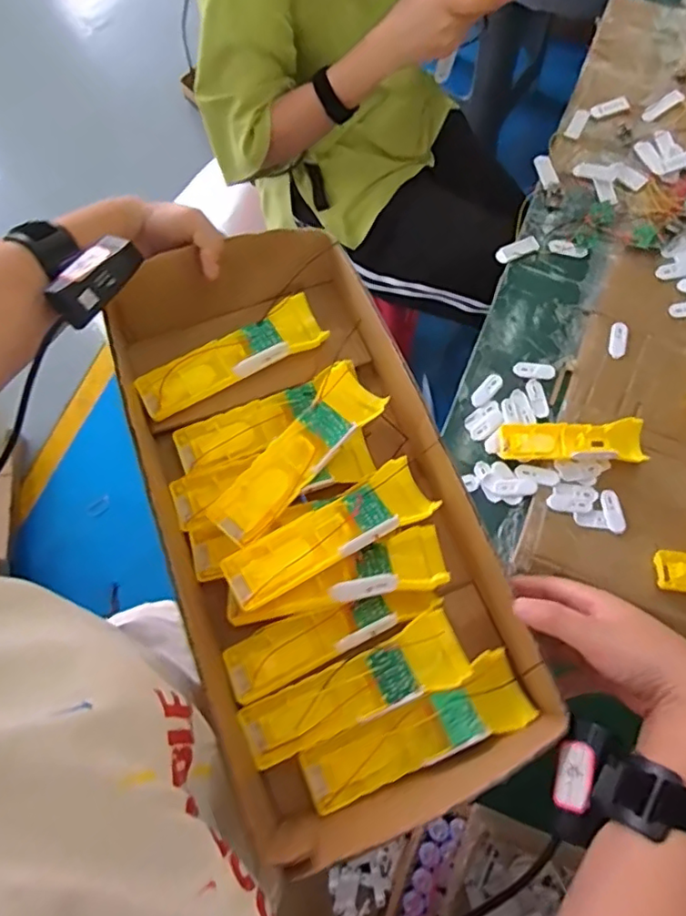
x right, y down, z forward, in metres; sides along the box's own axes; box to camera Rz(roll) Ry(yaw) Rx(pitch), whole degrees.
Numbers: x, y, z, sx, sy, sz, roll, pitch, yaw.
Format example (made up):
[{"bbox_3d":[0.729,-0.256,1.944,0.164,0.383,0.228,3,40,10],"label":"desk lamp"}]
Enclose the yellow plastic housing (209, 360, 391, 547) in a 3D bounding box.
[{"bbox_3d":[-0.035,-0.004,0.441,0.045,0.019,0.159,41,77,12],"label":"yellow plastic housing"}]

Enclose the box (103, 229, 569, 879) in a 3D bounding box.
[{"bbox_3d":[-0.028,0.032,0.434,0.225,0.076,0.431,-18,73,-5],"label":"box"}]

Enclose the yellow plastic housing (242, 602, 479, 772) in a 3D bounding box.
[{"bbox_3d":[0.008,0.163,0.398,0.161,0.029,0.049,-26,74,-8],"label":"yellow plastic housing"}]

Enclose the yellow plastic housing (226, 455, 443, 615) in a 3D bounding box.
[{"bbox_3d":[-0.010,0.056,0.423,0.156,0.031,0.045,-29,75,-8],"label":"yellow plastic housing"}]

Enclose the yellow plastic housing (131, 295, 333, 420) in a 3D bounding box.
[{"bbox_3d":[-0.095,-0.086,0.485,0.161,0.026,0.048,-27,75,-8],"label":"yellow plastic housing"}]

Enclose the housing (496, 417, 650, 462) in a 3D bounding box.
[{"bbox_3d":[0.262,-0.020,0.667,0.155,0.029,0.046,2,73,1],"label":"housing"}]

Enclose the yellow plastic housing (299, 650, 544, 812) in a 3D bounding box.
[{"bbox_3d":[0.051,0.192,0.398,0.160,0.027,0.048,-26,74,-7],"label":"yellow plastic housing"}]

